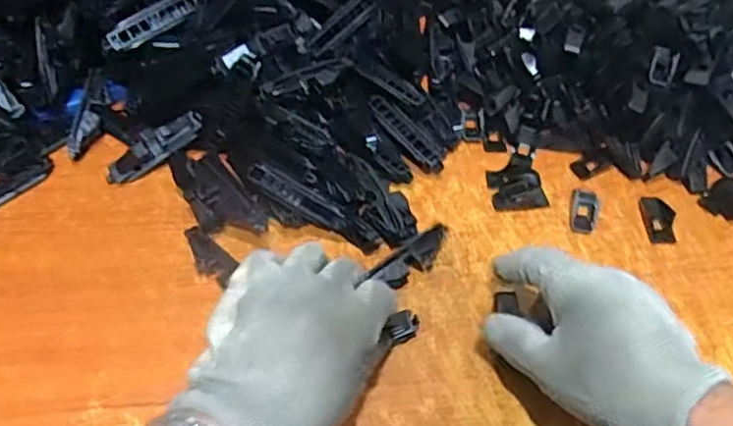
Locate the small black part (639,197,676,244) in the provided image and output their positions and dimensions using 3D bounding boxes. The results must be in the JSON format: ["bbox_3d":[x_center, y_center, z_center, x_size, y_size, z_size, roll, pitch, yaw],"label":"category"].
[{"bbox_3d":[0.216,0.004,0.471,0.020,0.008,0.041,0,51,-3],"label":"small black part"}]

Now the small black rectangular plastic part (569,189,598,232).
[{"bbox_3d":[0.160,-0.003,0.470,0.020,0.006,0.038,14,52,8],"label":"small black rectangular plastic part"}]

